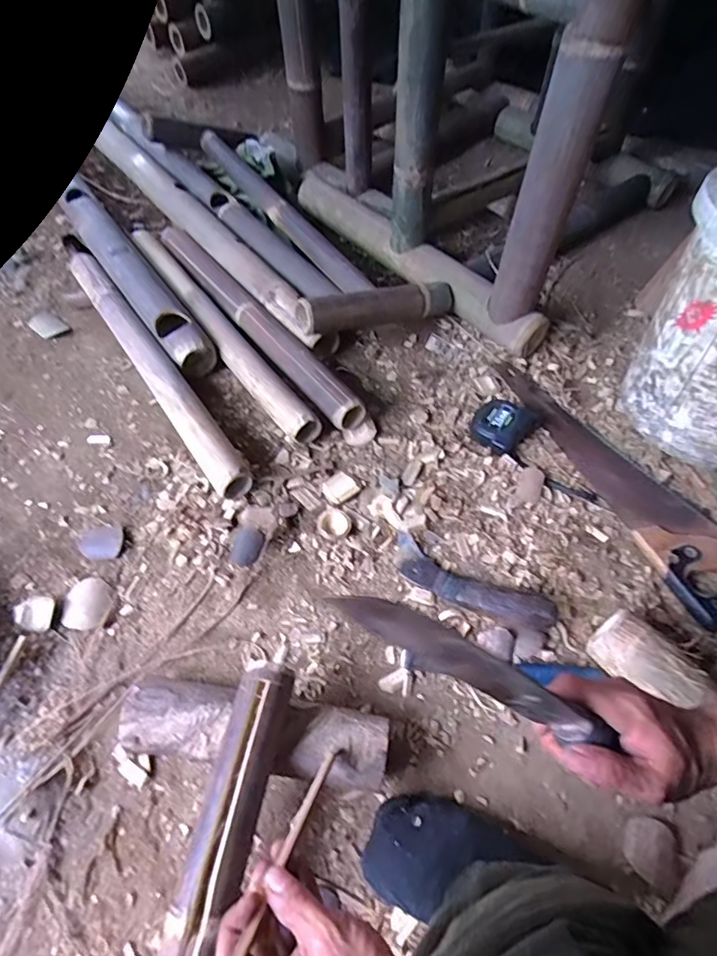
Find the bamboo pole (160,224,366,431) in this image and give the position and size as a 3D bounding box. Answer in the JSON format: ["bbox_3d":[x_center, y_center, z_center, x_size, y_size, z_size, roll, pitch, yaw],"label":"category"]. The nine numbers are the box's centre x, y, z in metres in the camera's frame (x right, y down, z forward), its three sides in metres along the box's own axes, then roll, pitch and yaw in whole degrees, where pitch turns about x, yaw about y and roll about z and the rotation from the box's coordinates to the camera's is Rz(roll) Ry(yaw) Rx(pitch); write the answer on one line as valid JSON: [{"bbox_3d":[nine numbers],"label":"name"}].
[{"bbox_3d":[-0.204,-0.296,0.918,0.062,0.062,0.644,-33,62,-21],"label":"bamboo pole"}]

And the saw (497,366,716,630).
[{"bbox_3d":[0.387,-0.012,0.748,0.114,0.027,0.479,-20,58,-14],"label":"saw"}]

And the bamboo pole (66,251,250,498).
[{"bbox_3d":[-0.353,-0.204,0.851,0.055,0.061,0.654,-30,61,-20],"label":"bamboo pole"}]

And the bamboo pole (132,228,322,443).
[{"bbox_3d":[-0.259,-0.283,0.909,0.056,0.051,0.646,-29,61,-19],"label":"bamboo pole"}]

